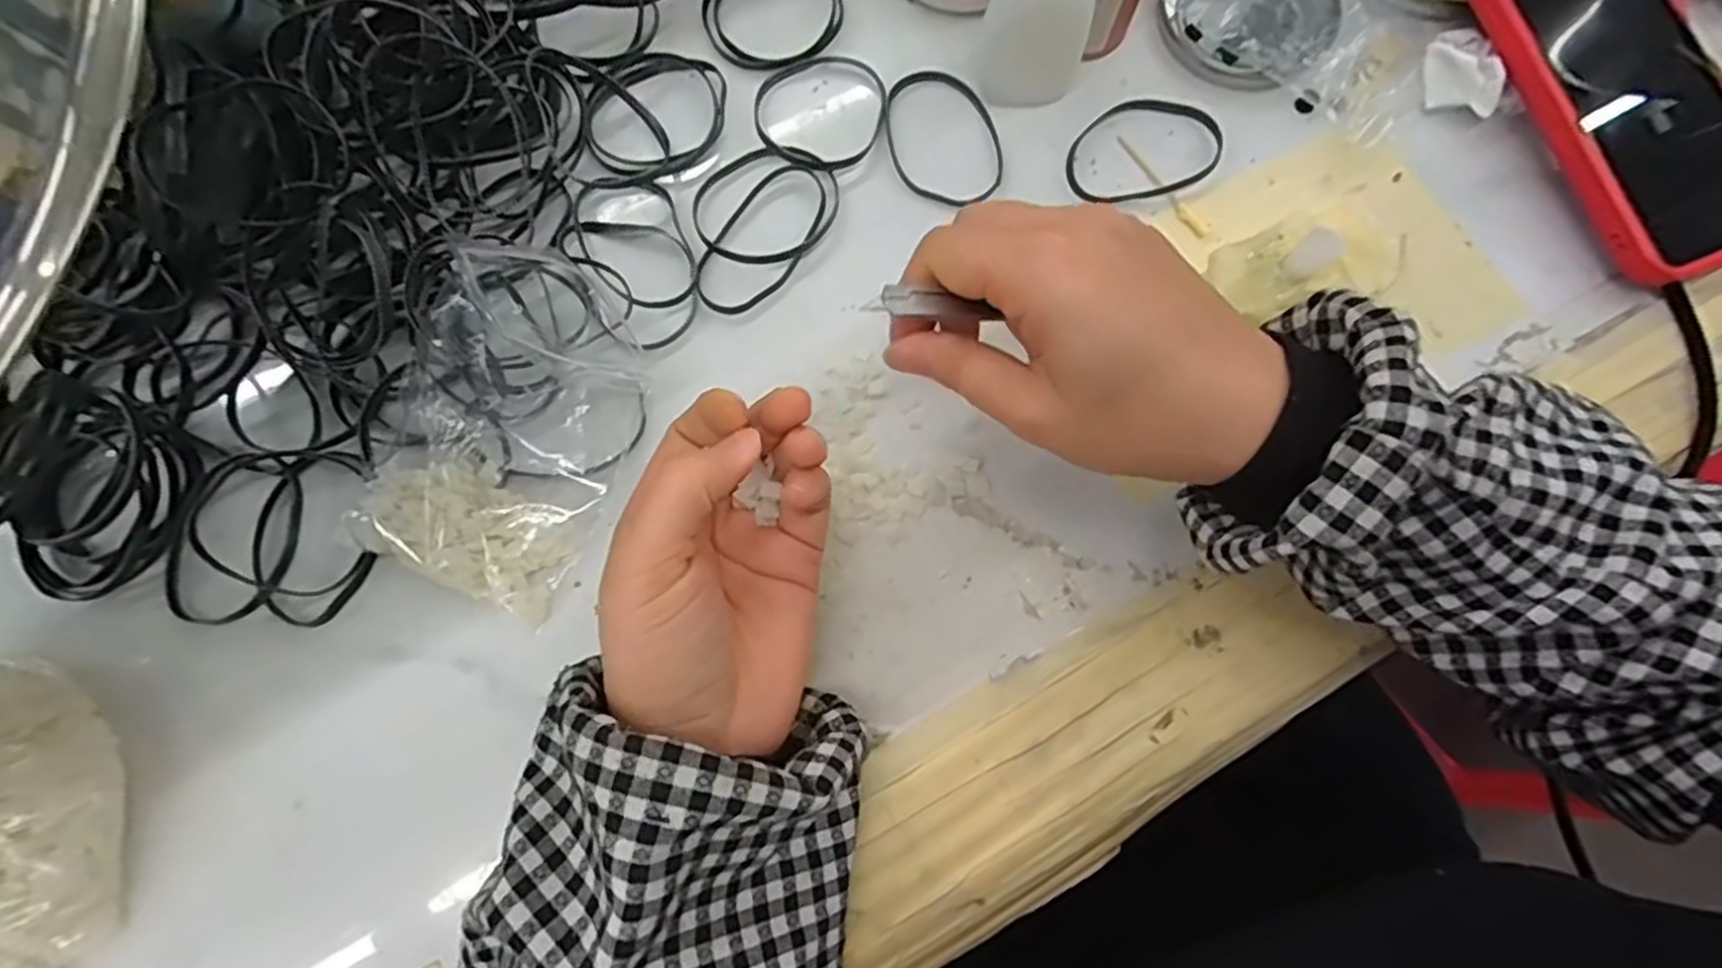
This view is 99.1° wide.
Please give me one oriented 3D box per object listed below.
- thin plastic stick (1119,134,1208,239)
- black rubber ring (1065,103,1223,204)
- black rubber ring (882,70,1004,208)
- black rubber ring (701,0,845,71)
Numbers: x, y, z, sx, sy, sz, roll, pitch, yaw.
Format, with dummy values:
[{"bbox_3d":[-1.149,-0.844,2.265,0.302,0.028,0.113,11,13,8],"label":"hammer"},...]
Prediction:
[{"bbox_3d":[0.132,-0.132,0.322,0.006,0.004,0.058,-34,81,-6],"label":"thin plastic stick"},{"bbox_3d":[0.124,-0.149,0.325,0.070,0.006,0.046,-10,79,-2],"label":"black rubber ring"},{"bbox_3d":[0.036,-0.154,0.327,0.049,0.004,0.068,-17,79,-3],"label":"black rubber ring"},{"bbox_3d":[-0.039,-0.225,0.343,0.060,0.006,0.073,33,81,6],"label":"black rubber ring"}]

